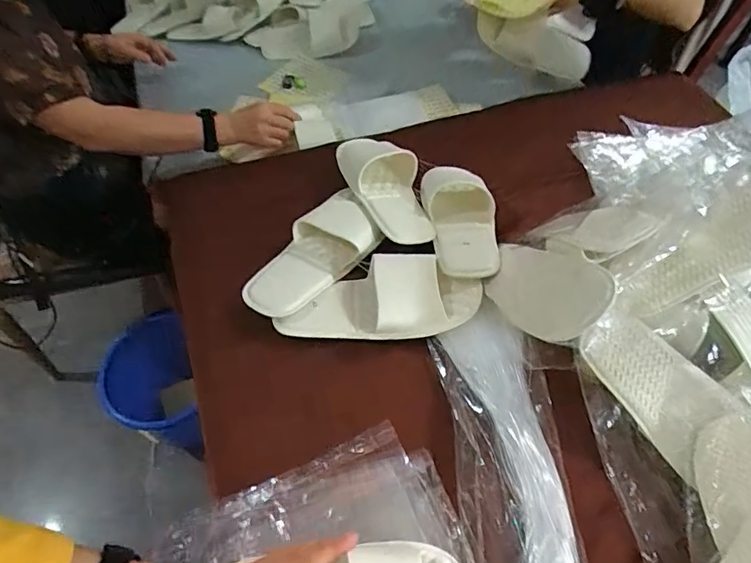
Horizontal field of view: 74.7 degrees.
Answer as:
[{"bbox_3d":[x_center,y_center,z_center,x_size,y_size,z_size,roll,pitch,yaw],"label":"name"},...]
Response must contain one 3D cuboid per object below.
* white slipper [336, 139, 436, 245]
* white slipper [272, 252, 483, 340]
[{"bbox_3d":[0.015,-0.143,0.757,0.101,0.071,0.245,-17,56,-12],"label":"white slipper"},{"bbox_3d":[0.005,0.022,0.654,0.261,0.054,0.114,-1,55,0],"label":"white slipper"}]

